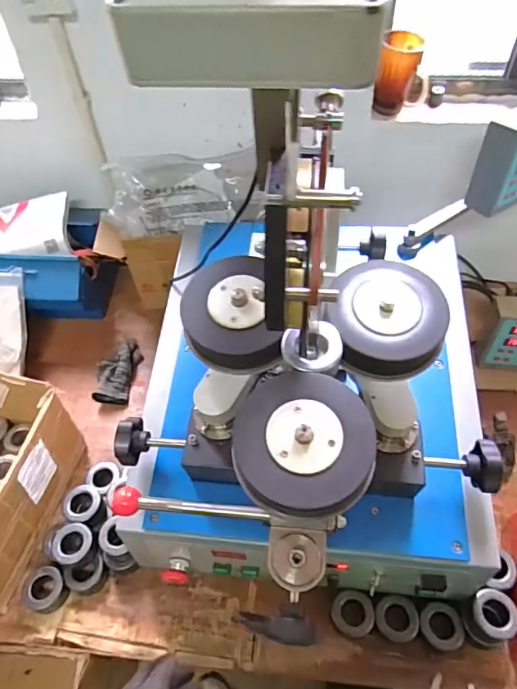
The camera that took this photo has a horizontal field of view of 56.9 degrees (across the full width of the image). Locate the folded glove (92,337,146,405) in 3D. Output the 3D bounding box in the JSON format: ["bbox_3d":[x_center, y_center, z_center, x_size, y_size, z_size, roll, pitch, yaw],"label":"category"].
[{"bbox_3d":[-0.297,0.053,1.006,0.075,0.040,0.157,3,52,5],"label":"folded glove"}]

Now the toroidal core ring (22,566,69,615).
[{"bbox_3d":[-0.335,0.382,0.746,0.062,0.034,0.069,-39,60,-25],"label":"toroidal core ring"}]

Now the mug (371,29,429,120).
[{"bbox_3d":[0.259,-0.483,0.864,0.090,0.121,0.077,11,53,11],"label":"mug"}]

